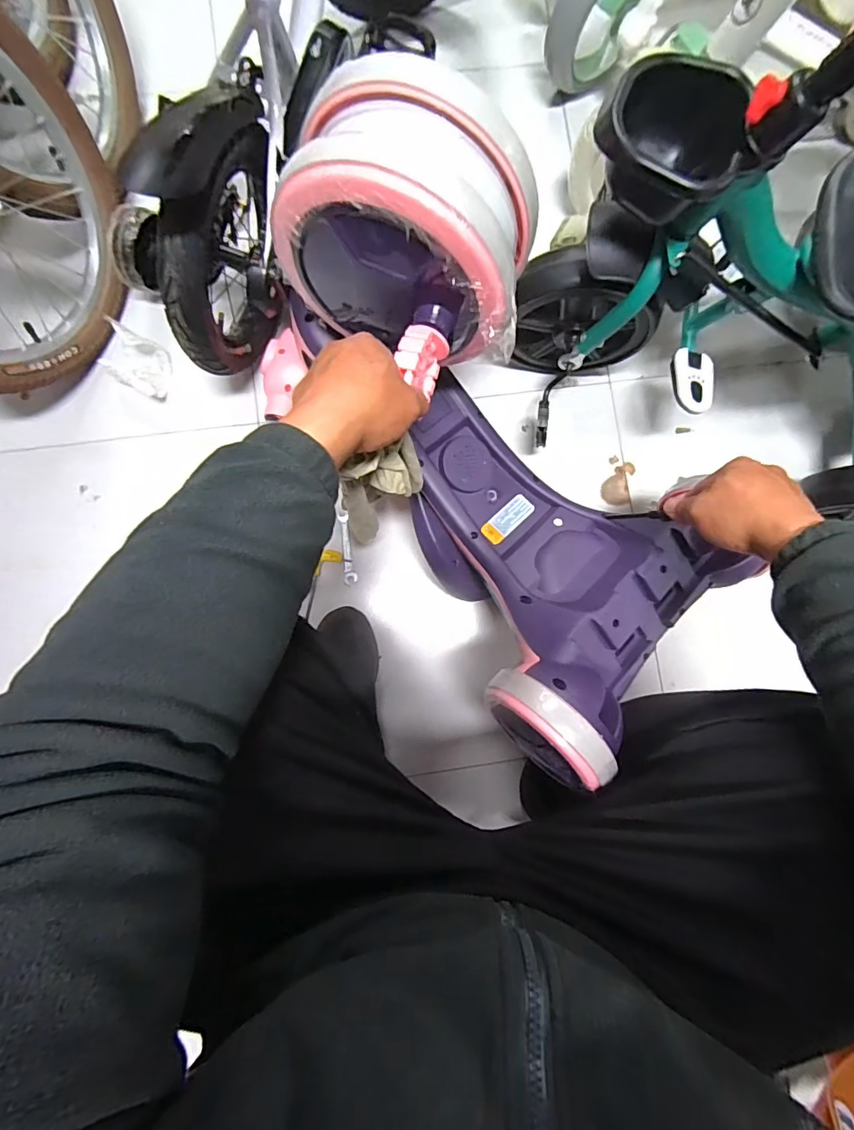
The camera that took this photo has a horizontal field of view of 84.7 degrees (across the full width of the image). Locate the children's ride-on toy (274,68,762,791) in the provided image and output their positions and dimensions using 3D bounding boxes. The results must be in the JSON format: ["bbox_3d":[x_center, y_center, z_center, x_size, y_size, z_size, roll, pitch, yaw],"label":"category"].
[{"bbox_3d":[0.081,-0.125,0.476,0.290,0.296,0.554,-33,113,-5],"label":"children's ride-on toy"}]

